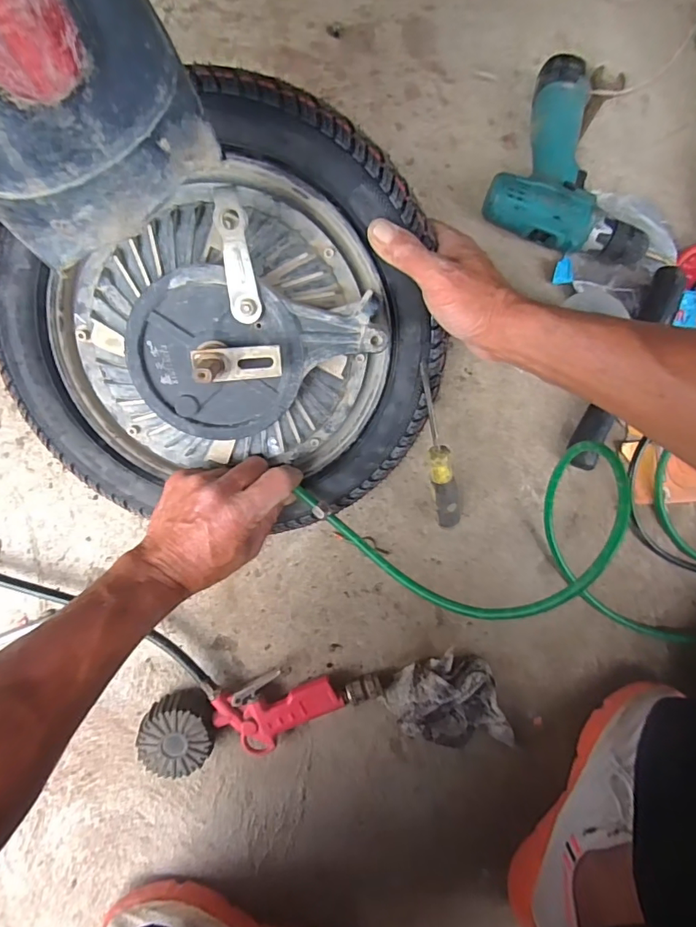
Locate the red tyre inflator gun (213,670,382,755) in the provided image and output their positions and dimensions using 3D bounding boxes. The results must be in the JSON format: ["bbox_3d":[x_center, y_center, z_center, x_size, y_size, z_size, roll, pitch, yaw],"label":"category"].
[{"bbox_3d":[-0.049,0.241,0.497,0.160,0.026,0.071,-18,86,-6],"label":"red tyre inflator gun"}]

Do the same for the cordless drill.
[{"bbox_3d":[0.256,-0.336,0.553,0.175,0.051,0.195,14,83,-2],"label":"cordless drill"}]

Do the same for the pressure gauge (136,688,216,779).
[{"bbox_3d":[-0.165,0.265,0.486,0.071,0.044,0.075,0,84,-4],"label":"pressure gauge"}]

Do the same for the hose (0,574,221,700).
[{"bbox_3d":[-0.283,0.138,0.476,0.348,0.019,0.031,26,83,-1],"label":"hose"}]

